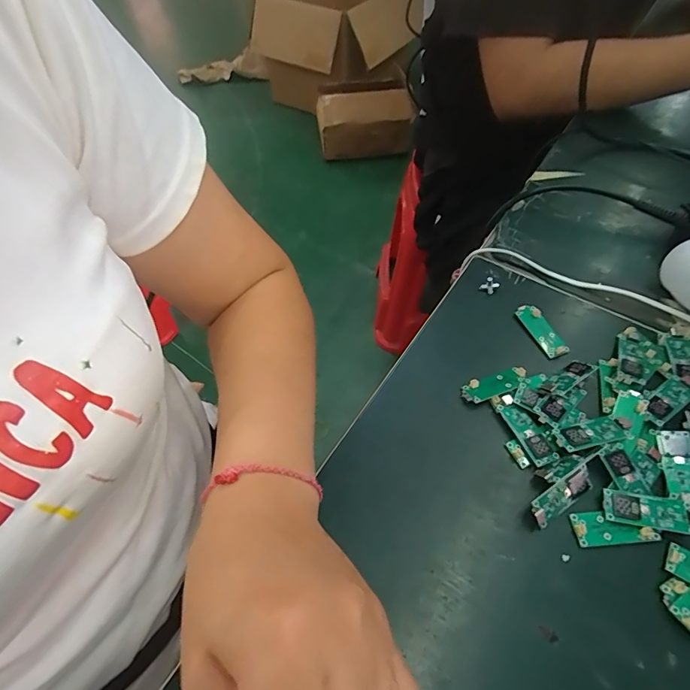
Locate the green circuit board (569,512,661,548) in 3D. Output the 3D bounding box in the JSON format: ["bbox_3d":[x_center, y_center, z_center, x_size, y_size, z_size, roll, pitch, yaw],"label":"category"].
[{"bbox_3d":[0.161,0.108,0.254,0.045,0.004,0.019,-4,55,0],"label":"green circuit board"}]

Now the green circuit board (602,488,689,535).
[{"bbox_3d":[0.183,0.100,0.254,0.051,0.004,0.019,6,69,15],"label":"green circuit board"}]

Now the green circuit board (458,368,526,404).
[{"bbox_3d":[0.110,0.029,0.311,0.049,0.006,0.019,-17,56,-9],"label":"green circuit board"}]

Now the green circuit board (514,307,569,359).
[{"bbox_3d":[0.157,-0.013,0.341,0.017,0.006,0.049,-16,56,-8],"label":"green circuit board"}]

